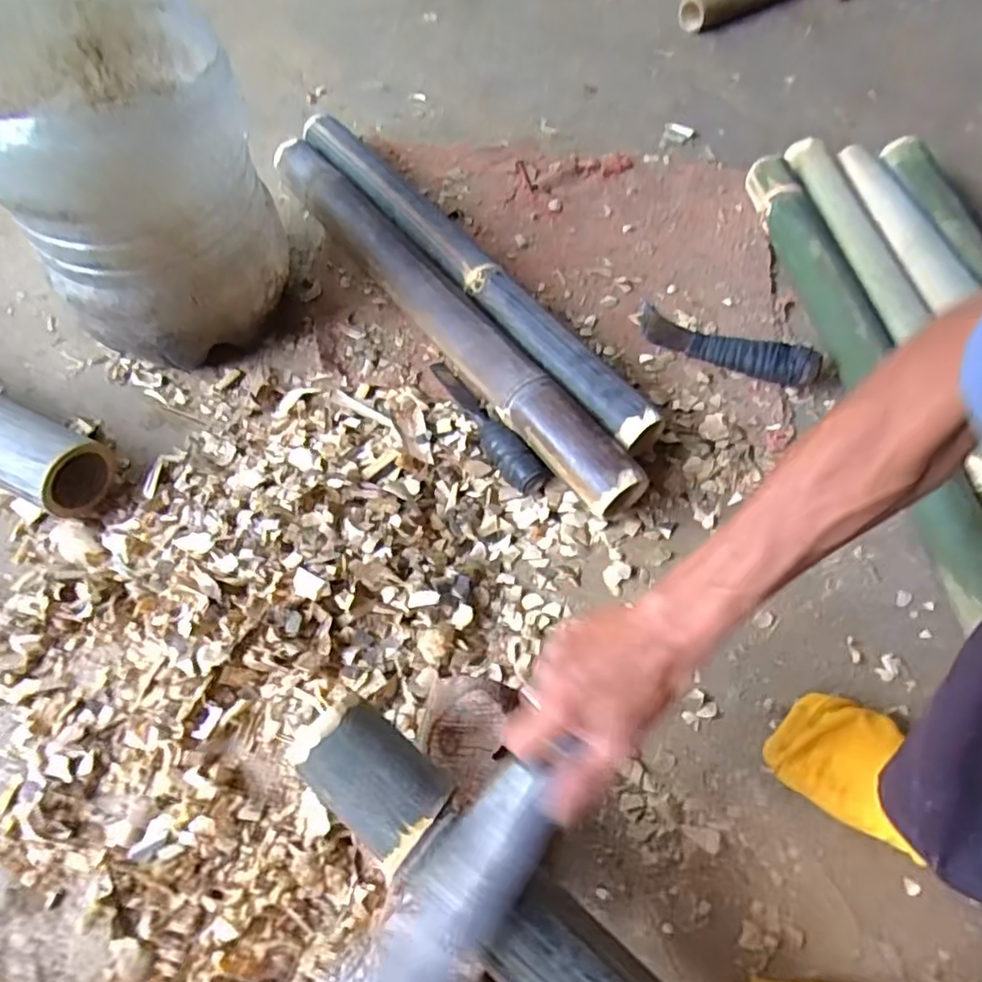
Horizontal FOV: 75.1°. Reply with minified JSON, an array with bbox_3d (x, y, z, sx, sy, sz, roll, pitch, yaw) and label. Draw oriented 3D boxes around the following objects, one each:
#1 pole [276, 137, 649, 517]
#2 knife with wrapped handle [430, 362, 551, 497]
[{"bbox_3d":[-0.070,-0.216,0.728,0.061,0.067,0.661,-32,66,-17],"label":"pole"},{"bbox_3d":[-0.012,-0.076,0.661,0.035,0.032,0.200,-32,65,-17],"label":"knife with wrapped handle"}]

